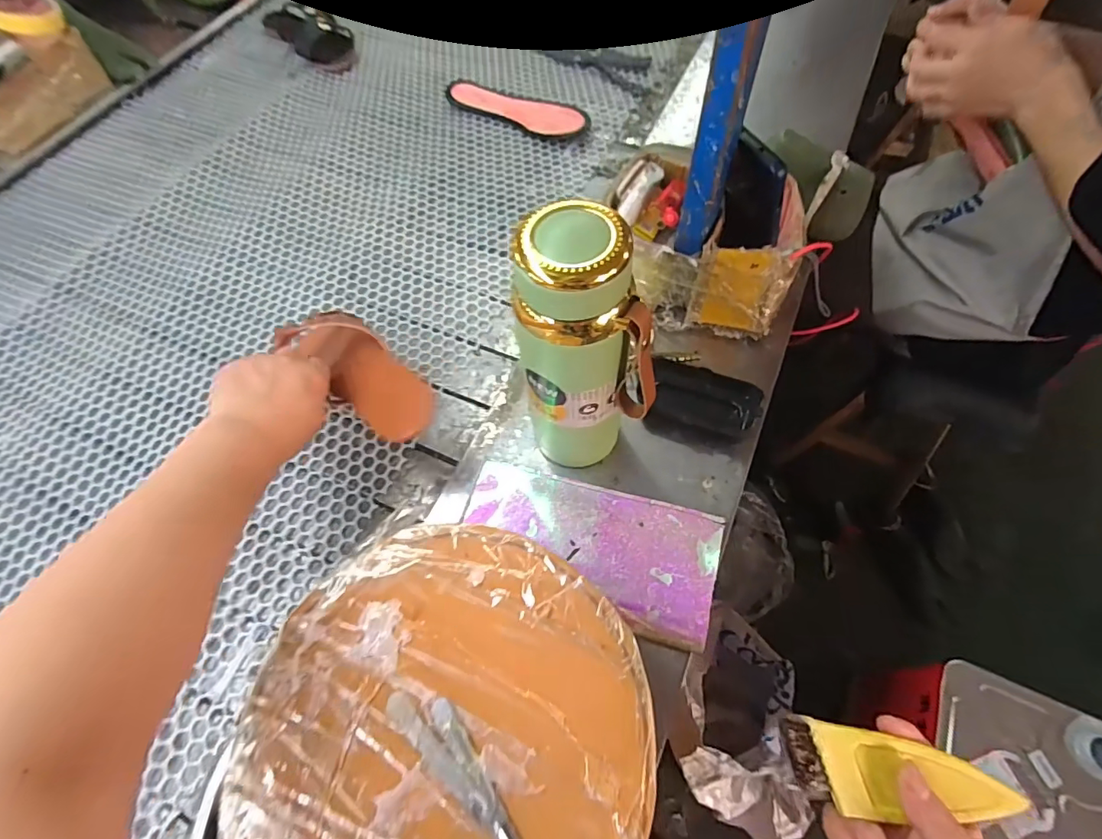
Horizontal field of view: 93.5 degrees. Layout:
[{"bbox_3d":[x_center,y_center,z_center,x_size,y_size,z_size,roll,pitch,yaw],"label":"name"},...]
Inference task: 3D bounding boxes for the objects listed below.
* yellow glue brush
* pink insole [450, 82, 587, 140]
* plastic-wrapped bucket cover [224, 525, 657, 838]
[{"bbox_3d":[0.206,0.209,0.302,0.147,0.007,0.042,13,76,-4],"label":"yellow glue brush"},{"bbox_3d":[-0.051,-0.470,0.777,0.239,0.013,0.068,30,67,18],"label":"pink insole"},{"bbox_3d":[-0.060,0.180,0.312,0.237,0.013,0.220,16,63,12],"label":"plastic-wrapped bucket cover"}]

